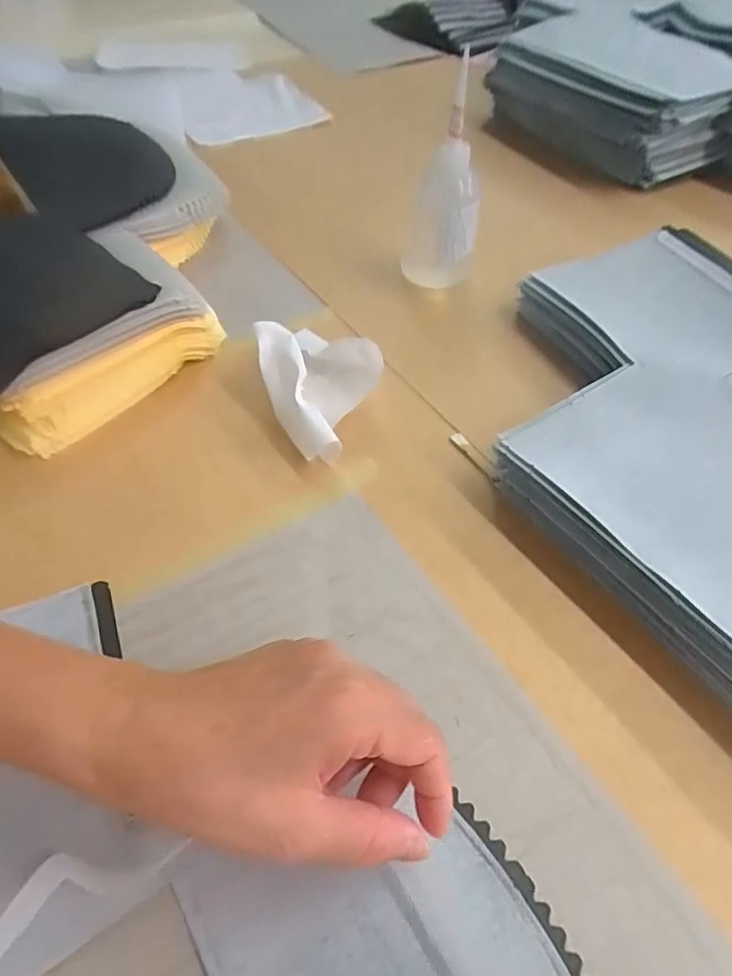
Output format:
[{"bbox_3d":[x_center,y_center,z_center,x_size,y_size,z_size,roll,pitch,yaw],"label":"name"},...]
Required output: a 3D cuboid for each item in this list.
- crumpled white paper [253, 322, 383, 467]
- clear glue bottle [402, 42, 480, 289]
[{"bbox_3d":[-0.034,-0.087,0.418,0.083,0.052,0.135,-14,54,-15],"label":"crumpled white paper"},{"bbox_3d":[0.069,-0.259,0.499,0.053,0.150,0.055,-13,54,-15],"label":"clear glue bottle"}]

